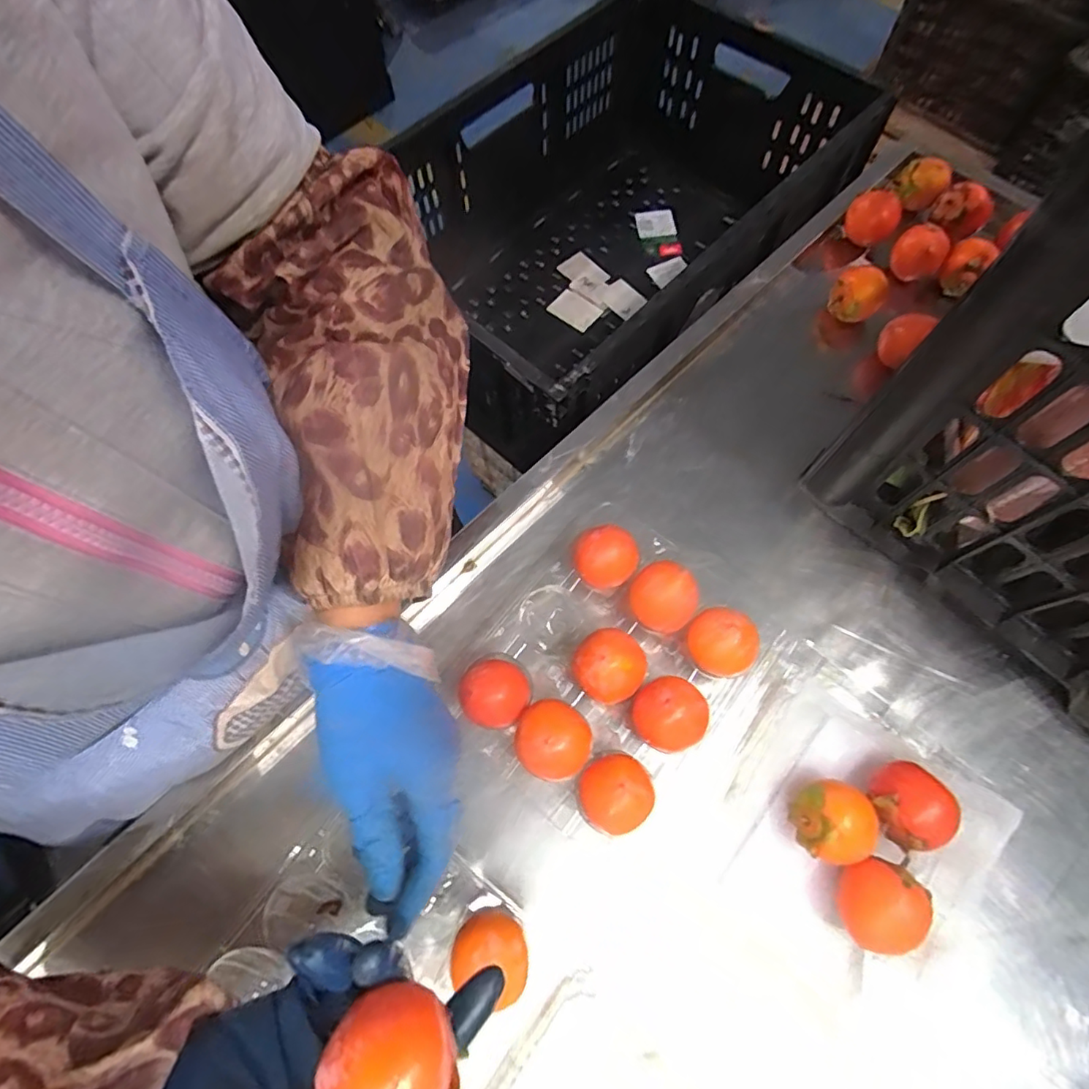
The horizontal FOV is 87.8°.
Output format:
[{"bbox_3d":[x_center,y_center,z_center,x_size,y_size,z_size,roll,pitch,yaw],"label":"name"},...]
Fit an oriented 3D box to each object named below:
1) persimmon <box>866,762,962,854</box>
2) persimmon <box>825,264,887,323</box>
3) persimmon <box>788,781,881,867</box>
[{"bbox_3d":[0.219,0.156,0.342,0.038,0.035,0.044,-29,69,-9],"label":"persimmon"},{"bbox_3d":[0.280,-0.219,0.509,0.046,0.047,0.036,31,72,15],"label":"persimmon"},{"bbox_3d":[0.172,0.166,0.339,0.041,0.040,0.042,-1,67,3],"label":"persimmon"}]

